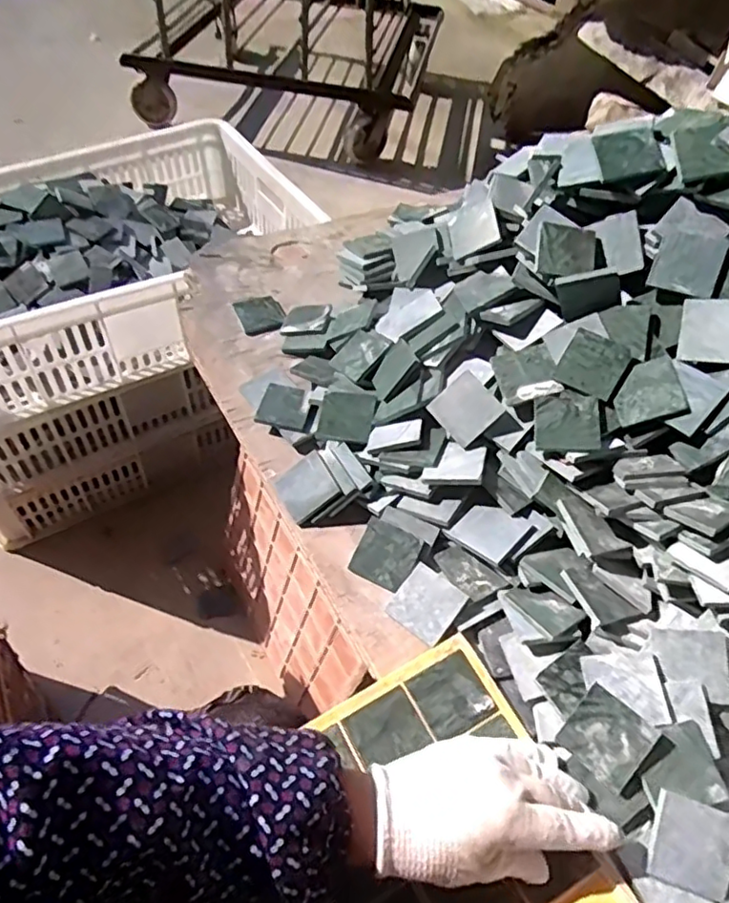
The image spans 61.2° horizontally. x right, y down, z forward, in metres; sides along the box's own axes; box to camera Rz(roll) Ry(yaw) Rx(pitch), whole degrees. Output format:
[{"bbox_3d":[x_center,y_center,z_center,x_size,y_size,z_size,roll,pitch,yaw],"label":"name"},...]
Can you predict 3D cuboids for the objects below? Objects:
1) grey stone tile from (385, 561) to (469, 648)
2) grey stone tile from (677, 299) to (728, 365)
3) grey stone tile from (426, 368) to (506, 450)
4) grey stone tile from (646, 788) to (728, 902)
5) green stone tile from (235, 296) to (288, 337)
[{"bbox_3d":[0.051,0.123,0.500,0.050,0.004,0.052,33,73,26],"label":"grey stone tile"},{"bbox_3d":[0.282,-0.096,0.495,0.050,0.050,0.004,10,7,29],"label":"grey stone tile"},{"bbox_3d":[0.088,-0.037,0.542,0.050,0.050,0.009,48,23,7],"label":"grey stone tile"},{"bbox_3d":[0.212,0.254,0.396,0.053,0.004,0.051,21,79,9],"label":"grey stone tile"},{"bbox_3d":[-0.120,-0.158,0.713,0.050,0.012,0.053,-18,57,-19],"label":"green stone tile"}]

